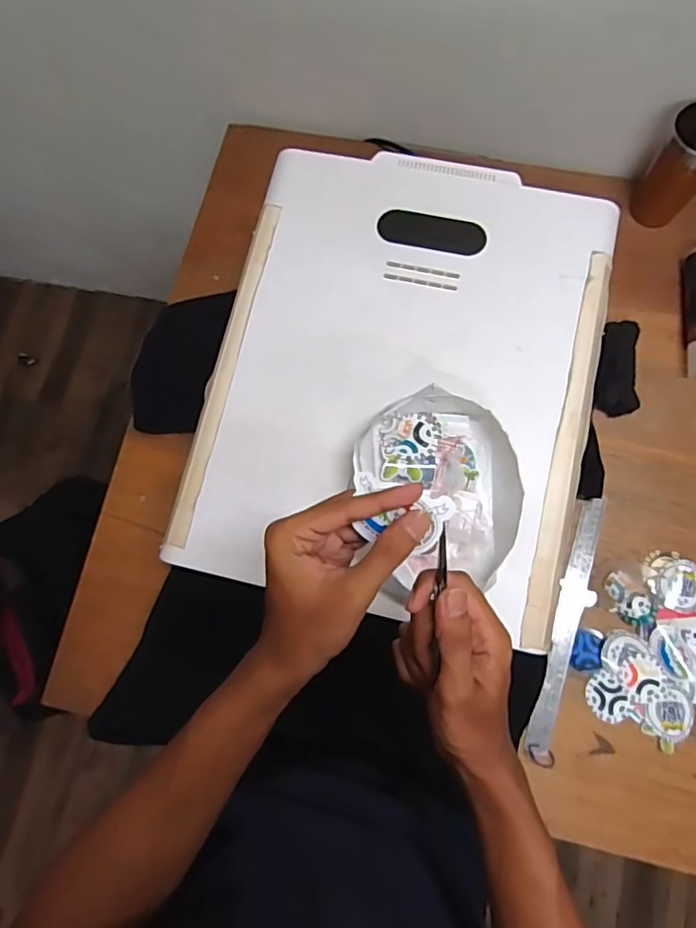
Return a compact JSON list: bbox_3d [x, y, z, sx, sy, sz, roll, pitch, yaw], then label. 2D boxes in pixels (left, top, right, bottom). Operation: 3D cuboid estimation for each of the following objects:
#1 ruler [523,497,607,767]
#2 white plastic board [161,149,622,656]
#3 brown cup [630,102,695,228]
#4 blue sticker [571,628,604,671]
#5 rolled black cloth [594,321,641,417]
[{"bbox_3d":[0.271,0.200,0.677,0.034,0.009,0.323,14,78,15],"label":"ruler"},{"bbox_3d":[0.060,-0.103,0.591,0.400,0.023,0.500,12,80,6],"label":"white plastic board"},{"bbox_3d":[0.444,-0.392,0.732,0.079,0.148,0.068,29,80,8],"label":"brown cup"},{"bbox_3d":[0.294,0.228,0.669,0.036,0.004,0.050,17,78,6],"label":"blue sticker"},{"bbox_3d":[0.359,-0.128,0.729,0.054,0.030,0.123,8,77,4],"label":"rolled black cloth"}]

